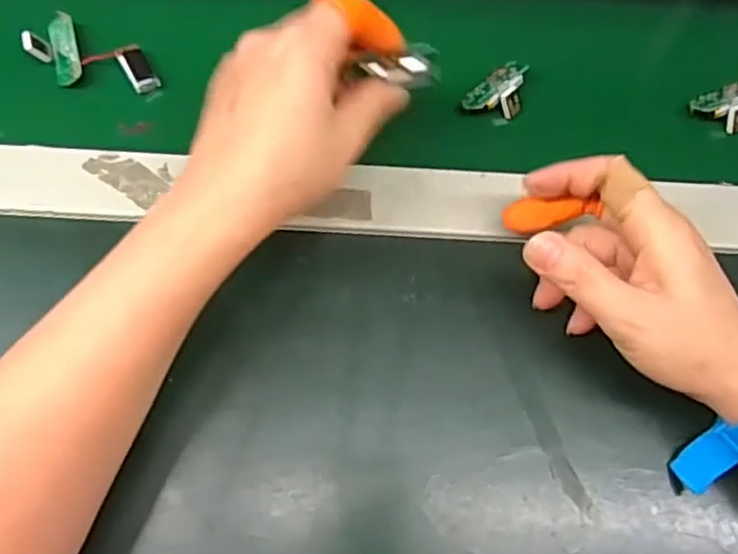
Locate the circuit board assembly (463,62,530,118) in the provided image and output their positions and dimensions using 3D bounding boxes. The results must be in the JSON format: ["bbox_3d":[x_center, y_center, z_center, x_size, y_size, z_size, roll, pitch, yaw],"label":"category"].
[{"bbox_3d":[0.079,-0.109,0.412,0.044,0.013,0.027,-40,75,-17],"label":"circuit board assembly"}]

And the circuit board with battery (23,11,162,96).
[{"bbox_3d":[-0.160,-0.128,0.401,0.074,0.021,0.039,24,69,7],"label":"circuit board with battery"}]

